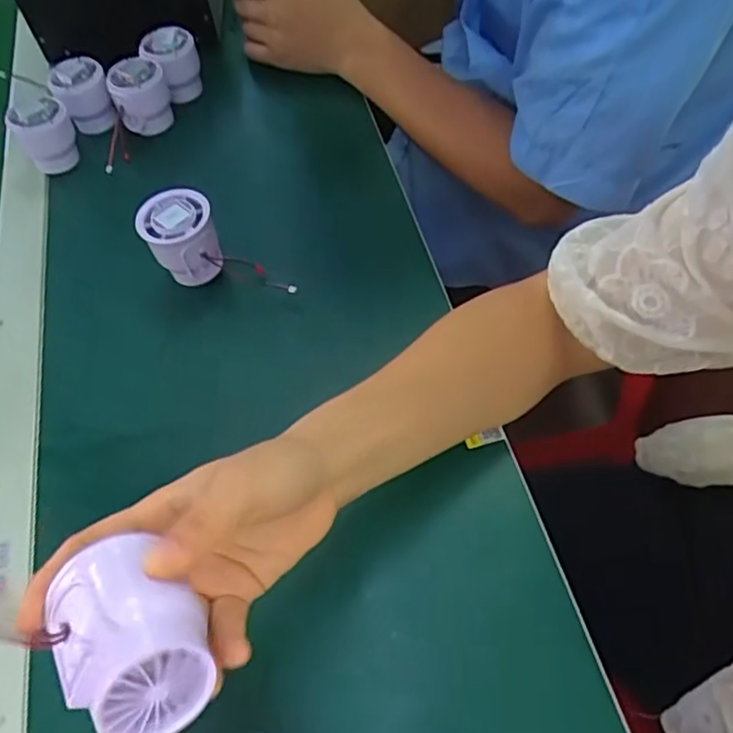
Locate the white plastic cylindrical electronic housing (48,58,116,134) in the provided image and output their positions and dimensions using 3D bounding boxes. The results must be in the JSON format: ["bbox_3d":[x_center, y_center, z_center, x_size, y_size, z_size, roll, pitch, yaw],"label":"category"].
[{"bbox_3d":[-0.253,-0.244,0.578,0.046,0.050,0.046,-2,57,4],"label":"white plastic cylindrical electronic housing"}]

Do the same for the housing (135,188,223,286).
[{"bbox_3d":[-0.135,-0.090,0.475,0.050,0.065,0.048,-19,57,-7],"label":"housing"}]

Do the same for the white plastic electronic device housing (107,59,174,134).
[{"bbox_3d":[-0.204,-0.245,0.577,0.049,0.052,0.047,-24,58,-10],"label":"white plastic electronic device housing"}]

